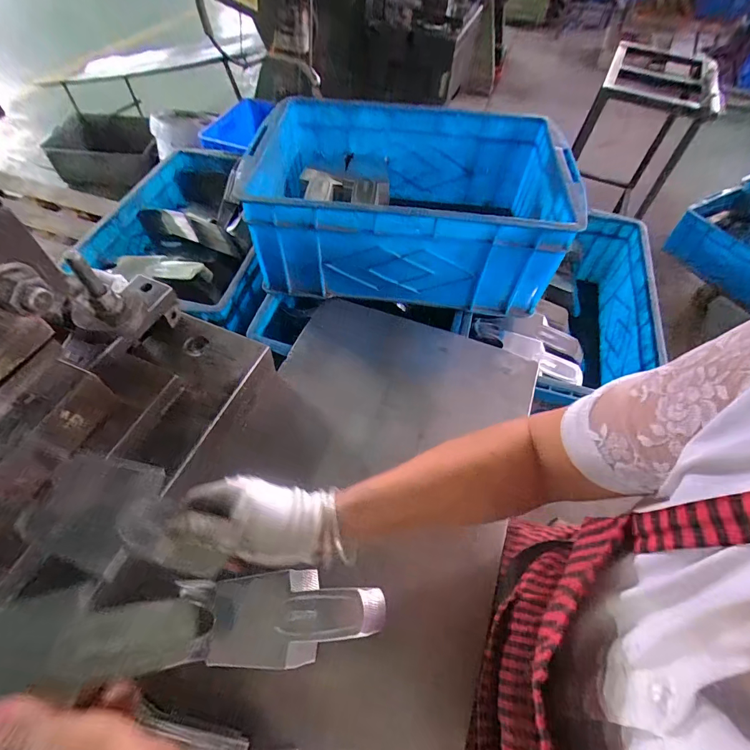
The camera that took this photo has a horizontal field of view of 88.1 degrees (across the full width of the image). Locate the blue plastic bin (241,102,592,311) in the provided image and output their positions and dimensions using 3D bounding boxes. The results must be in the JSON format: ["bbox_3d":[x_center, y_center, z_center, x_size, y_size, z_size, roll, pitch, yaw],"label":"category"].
[{"bbox_3d":[0.048,-0.281,0.634,0.452,0.167,0.300,6,56,1],"label":"blue plastic bin"}]

